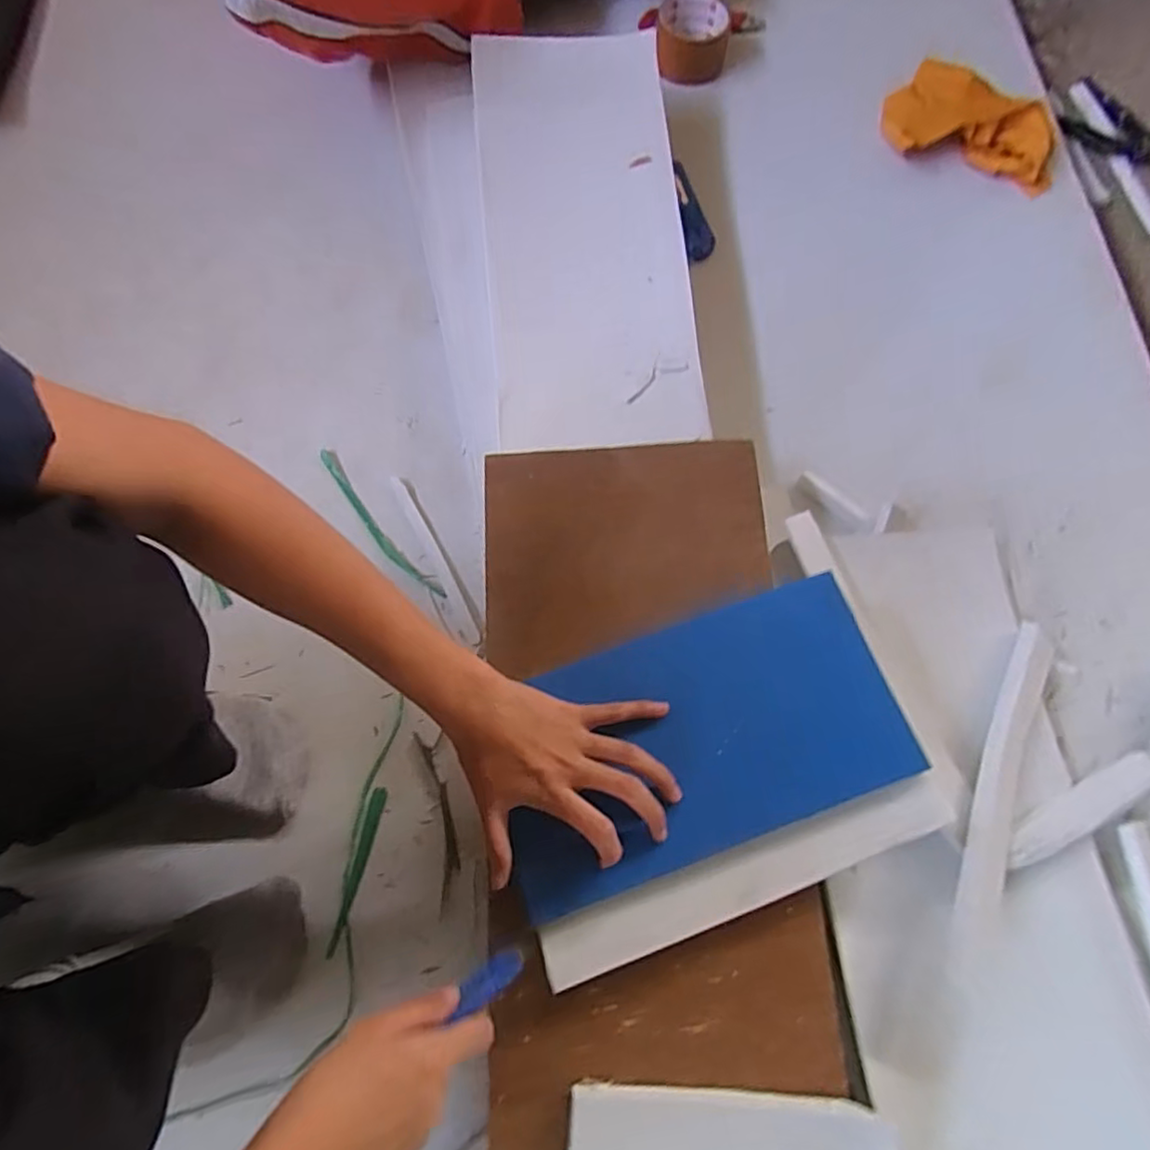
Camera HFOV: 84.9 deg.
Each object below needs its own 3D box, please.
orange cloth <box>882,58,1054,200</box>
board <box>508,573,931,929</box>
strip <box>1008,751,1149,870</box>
[{"bbox_3d":[0.443,-0.506,0.701,0.186,0.028,0.130,19,74,6],"label":"orange cloth"},{"bbox_3d":[0.079,0.112,0.432,0.272,0.013,0.149,-20,75,0],"label":"board"},{"bbox_3d":[0.384,0.176,0.473,0.154,0.021,0.029,-24,74,-7],"label":"strip"}]

